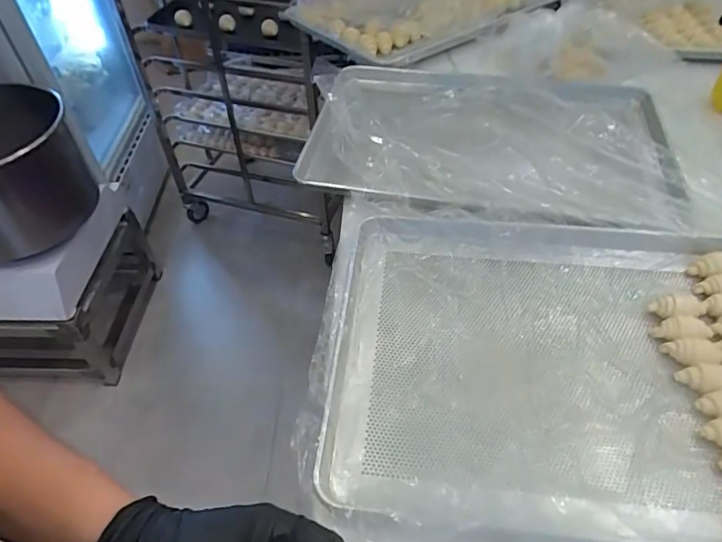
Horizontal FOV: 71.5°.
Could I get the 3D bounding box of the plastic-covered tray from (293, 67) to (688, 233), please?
[{"bbox_3d":[0.215,-0.232,0.861,0.599,0.046,0.420,12,49,12],"label":"plastic-covered tray"}]

